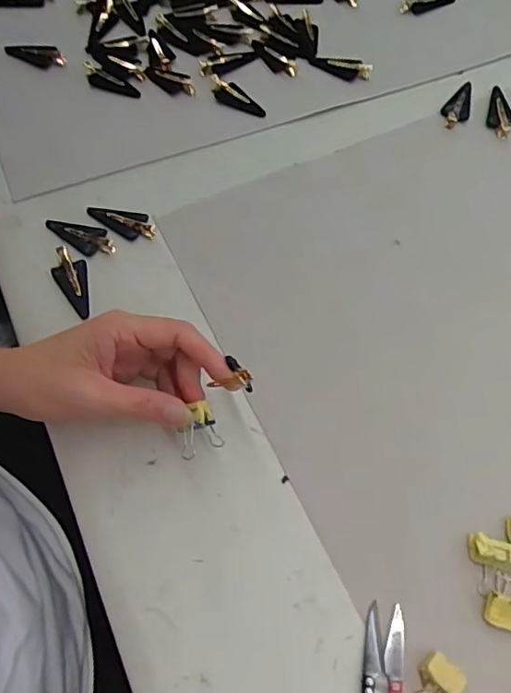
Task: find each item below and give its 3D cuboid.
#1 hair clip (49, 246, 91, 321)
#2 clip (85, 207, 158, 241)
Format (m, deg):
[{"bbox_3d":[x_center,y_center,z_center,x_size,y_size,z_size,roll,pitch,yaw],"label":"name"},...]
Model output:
[{"bbox_3d":[-0.140,-0.049,0.425,0.025,0.010,0.058,-20,80,-7],"label":"hair clip"},{"bbox_3d":[-0.109,-0.102,0.455,0.059,0.011,0.024,23,68,12],"label":"clip"}]

